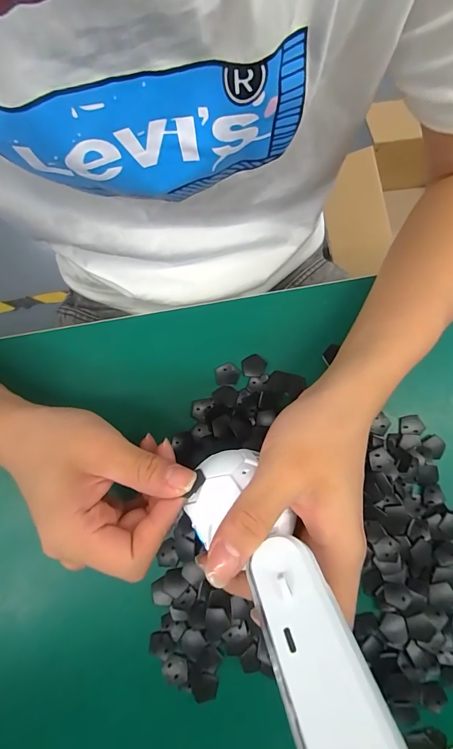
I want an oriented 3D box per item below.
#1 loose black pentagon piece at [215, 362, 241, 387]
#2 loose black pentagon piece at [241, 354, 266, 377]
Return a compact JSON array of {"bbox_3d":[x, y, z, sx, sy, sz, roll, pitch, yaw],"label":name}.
[{"bbox_3d":[0.001,-0.001,0.289,0.019,0.004,0.018,-8,80,-1],"label":"loose black pentagon piece"},{"bbox_3d":[0.022,-0.007,0.290,0.018,0.004,0.018,4,80,1],"label":"loose black pentagon piece"}]

